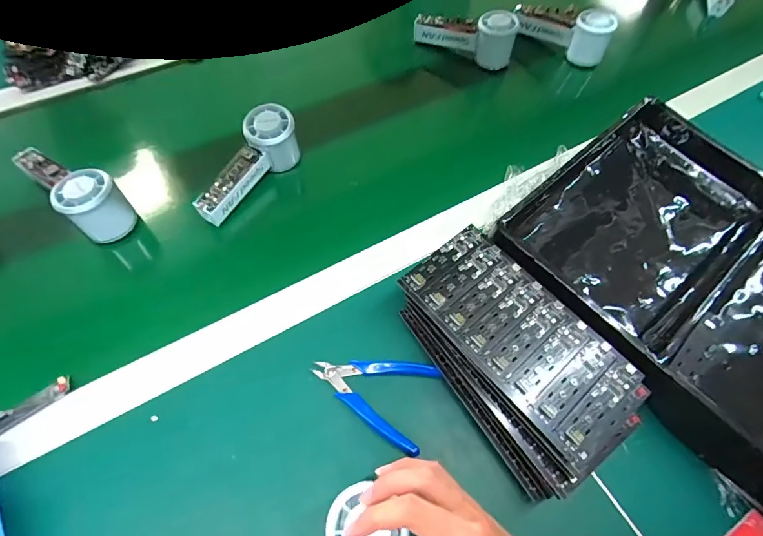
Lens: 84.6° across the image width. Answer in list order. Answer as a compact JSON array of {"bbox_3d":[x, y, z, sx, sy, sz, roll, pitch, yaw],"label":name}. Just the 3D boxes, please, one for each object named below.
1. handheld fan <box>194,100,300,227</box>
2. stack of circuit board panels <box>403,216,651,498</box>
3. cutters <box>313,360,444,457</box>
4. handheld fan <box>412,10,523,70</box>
[{"bbox_3d":[-0.151,-0.117,0.482,0.051,0.065,0.151,23,62,9],"label":"handheld fan"},{"bbox_3d":[0.117,0.075,0.385,0.115,0.062,0.214,-30,67,-18],"label":"stack of circuit board panels"},{"bbox_3d":[-0.008,0.111,0.387,0.109,0.009,0.078,20,62,8],"label":"cutters"},{"bbox_3d":[0.129,-0.361,0.642,0.150,0.067,0.045,22,62,9],"label":"handheld fan"}]

